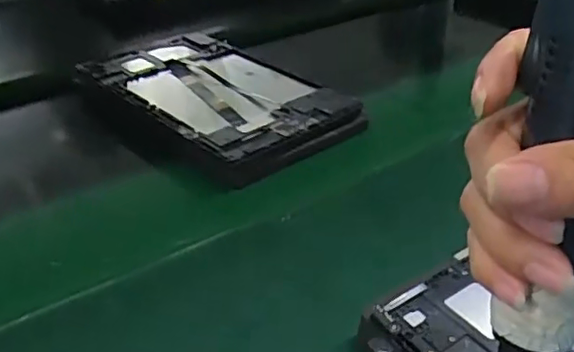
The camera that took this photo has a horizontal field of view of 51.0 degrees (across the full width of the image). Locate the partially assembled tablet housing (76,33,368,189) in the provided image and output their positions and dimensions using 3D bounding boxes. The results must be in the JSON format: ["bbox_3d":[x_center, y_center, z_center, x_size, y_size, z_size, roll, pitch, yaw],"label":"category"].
[{"bbox_3d":[-0.074,-0.068,0.542,0.165,0.029,0.240,-27,42,-35],"label":"partially assembled tablet housing"}]

